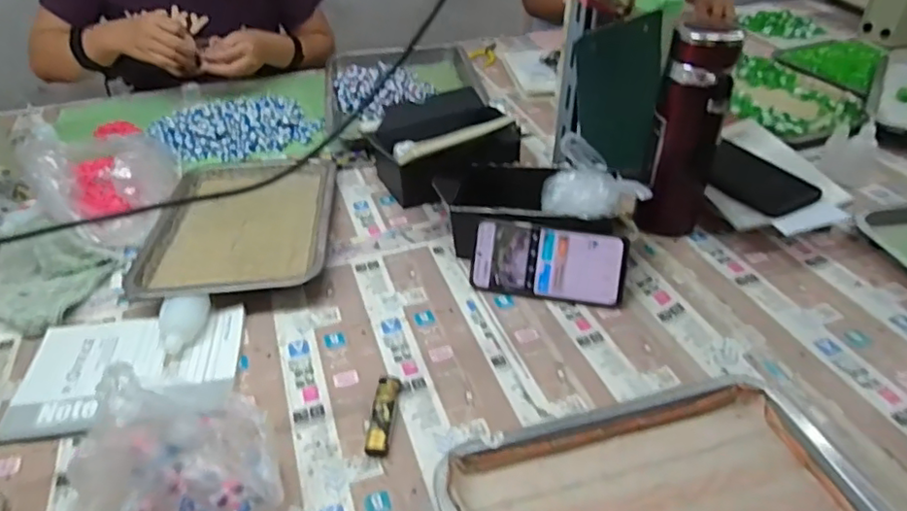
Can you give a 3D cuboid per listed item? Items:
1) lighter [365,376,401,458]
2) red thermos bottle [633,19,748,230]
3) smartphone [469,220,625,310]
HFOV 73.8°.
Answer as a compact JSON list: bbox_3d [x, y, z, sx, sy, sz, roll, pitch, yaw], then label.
[{"bbox_3d":[-0.063,0.141,0.538,0.021,0.013,0.081,2,38,4],"label":"lighter"},{"bbox_3d":[0.245,-0.123,0.645,0.070,0.218,0.058,19,43,24],"label":"red thermos bottle"},{"bbox_3d":[0.104,0.009,0.661,0.163,0.077,0.007,8,4,10],"label":"smartphone"}]

